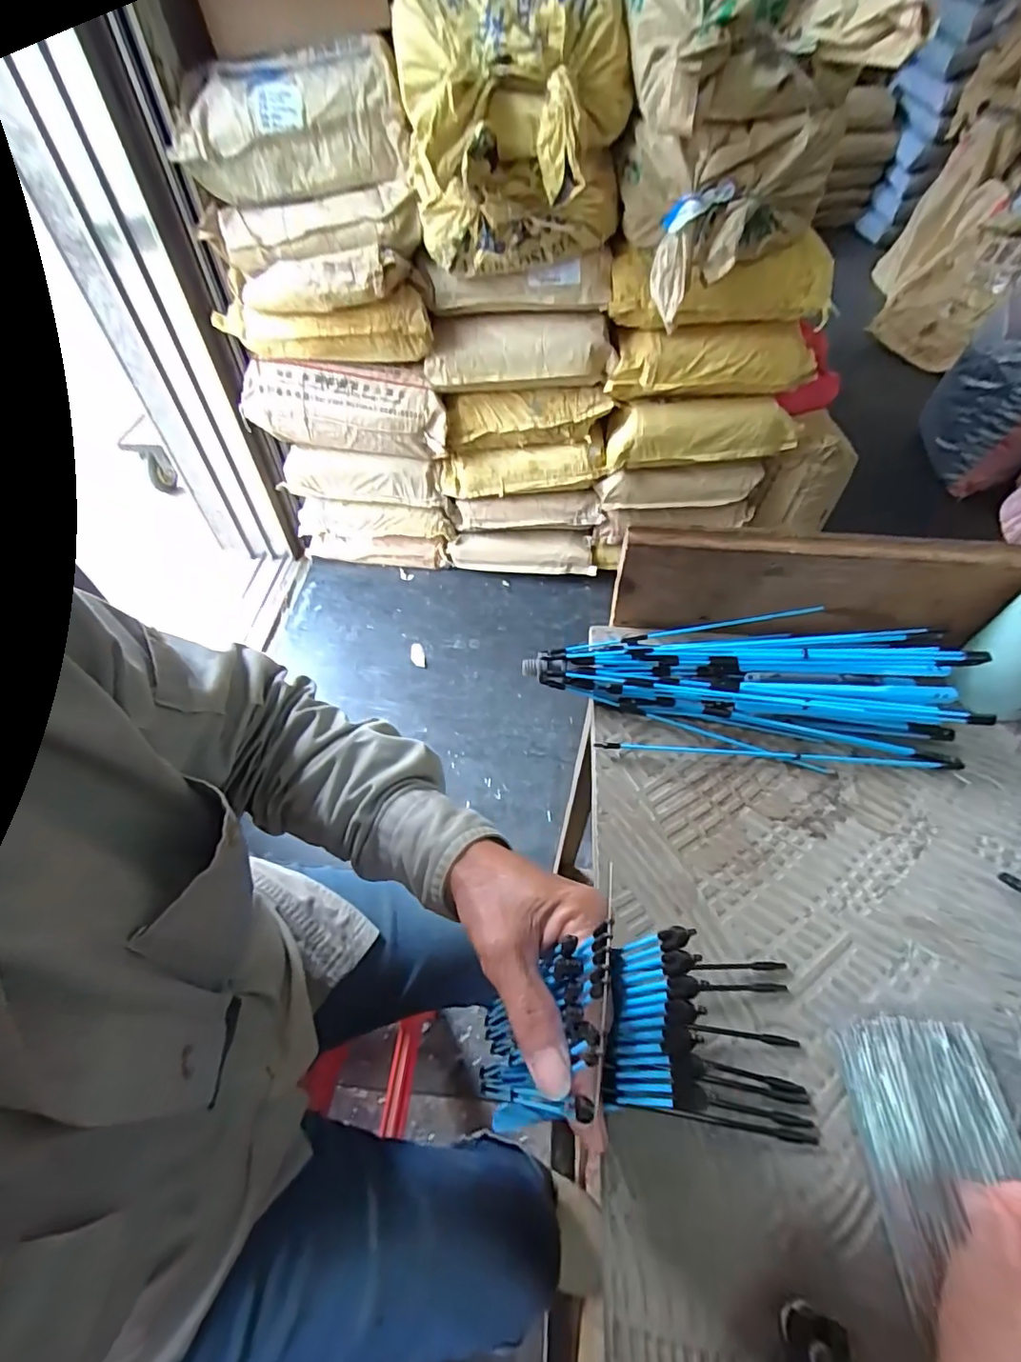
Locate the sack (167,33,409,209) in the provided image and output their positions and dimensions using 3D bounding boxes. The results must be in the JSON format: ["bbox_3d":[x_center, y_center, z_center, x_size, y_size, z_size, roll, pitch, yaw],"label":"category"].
[{"bbox_3d":[-0.384,-0.986,0.950,0.393,0.183,0.163,-3,53,-2],"label":"sack"}]

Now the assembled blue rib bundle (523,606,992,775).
[{"bbox_3d":[0.172,0.000,0.402,0.313,0.057,0.107,4,53,3],"label":"assembled blue rib bundle"}]

